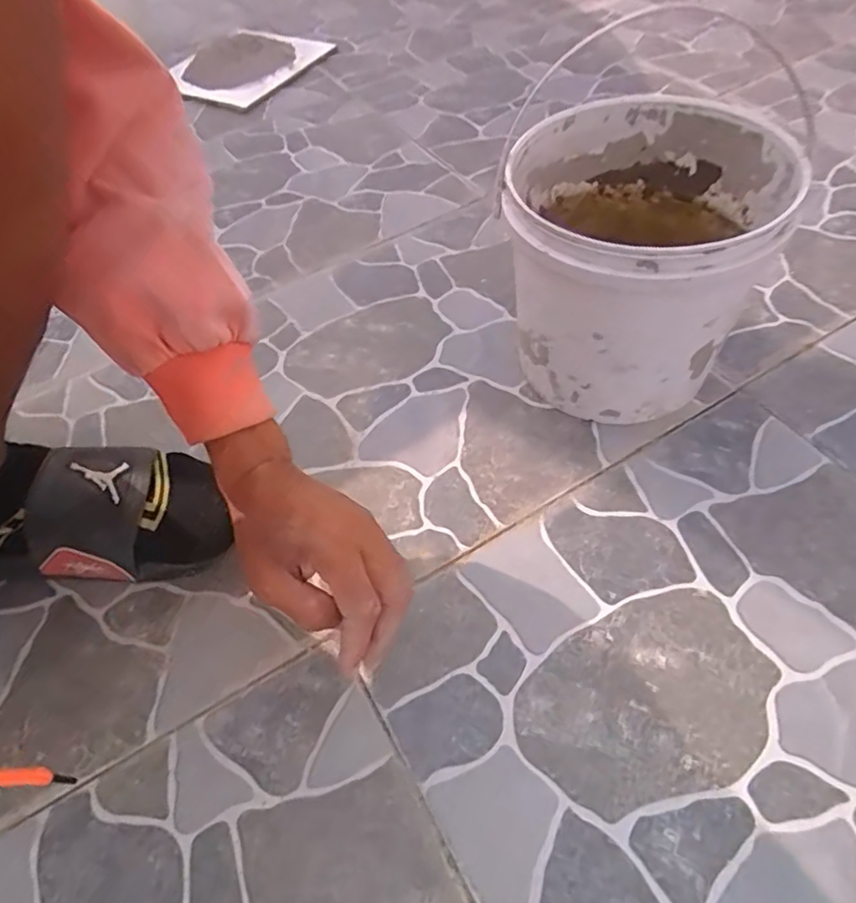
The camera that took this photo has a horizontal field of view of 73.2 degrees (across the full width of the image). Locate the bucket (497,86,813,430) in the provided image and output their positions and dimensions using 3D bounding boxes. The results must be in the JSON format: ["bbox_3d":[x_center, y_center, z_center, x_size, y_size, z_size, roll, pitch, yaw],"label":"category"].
[{"bbox_3d":[0.166,-0.148,0.487,0.192,0.189,0.205,-3,54,5],"label":"bucket"}]

